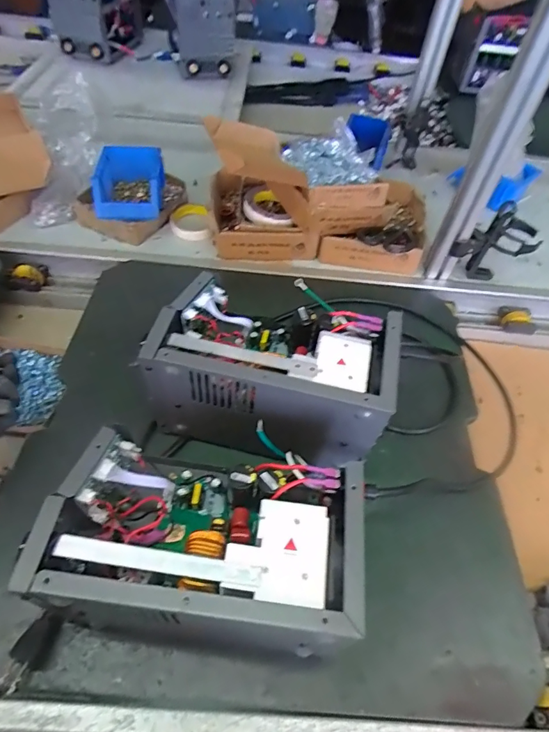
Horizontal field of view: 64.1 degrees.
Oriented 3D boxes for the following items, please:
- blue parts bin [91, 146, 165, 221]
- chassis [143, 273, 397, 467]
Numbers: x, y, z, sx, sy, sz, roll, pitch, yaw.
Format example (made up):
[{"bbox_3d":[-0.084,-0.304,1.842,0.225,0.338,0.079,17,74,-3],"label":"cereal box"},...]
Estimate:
[{"bbox_3d":[-0.254,-0.319,0.772,0.124,0.085,0.145,-9,55,-12],"label":"blue parts bin"},{"bbox_3d":[-0.001,0.005,0.516,0.256,0.134,0.143,12,53,3],"label":"chassis"}]

